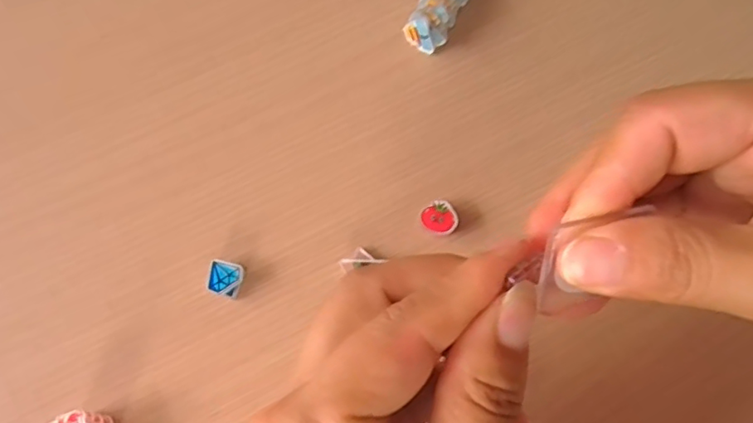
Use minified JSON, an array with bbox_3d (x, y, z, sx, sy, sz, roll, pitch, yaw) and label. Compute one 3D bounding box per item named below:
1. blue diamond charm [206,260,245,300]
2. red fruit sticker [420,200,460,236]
[{"bbox_3d":[-0.058,0.026,0.217,0.012,0.010,0.013,7,70,5],"label":"blue diamond charm"},{"bbox_3d":[0.025,0.003,0.223,0.014,0.007,0.014,-40,73,-11],"label":"red fruit sticker"}]

